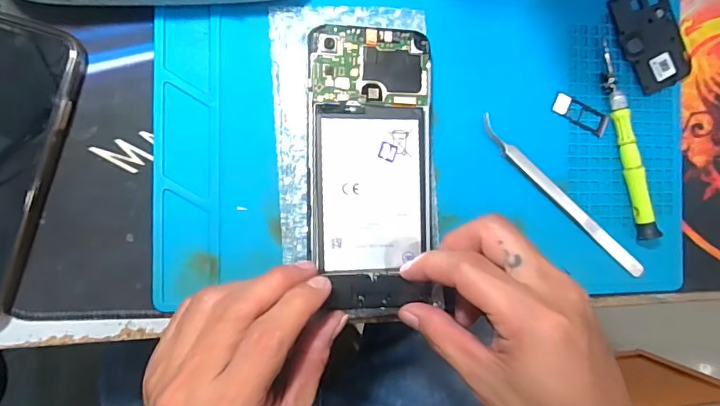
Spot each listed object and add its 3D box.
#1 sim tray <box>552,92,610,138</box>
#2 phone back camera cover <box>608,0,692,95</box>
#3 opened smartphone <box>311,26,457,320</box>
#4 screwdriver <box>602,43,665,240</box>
[{"bbox_3d":[0.145,-0.059,0.305,0.040,0.004,0.016,26,86,-9],"label":"sim tray"},{"bbox_3d":[0.198,-0.112,0.312,0.048,0.005,0.067,-26,94,-9],"label":"phone back camera cover"},{"bbox_3d":[0.008,-0.017,0.271,0.074,0.011,0.166,-2,90,-10],"label":"opened smartphone"},{"bbox_3d":[0.176,-0.039,0.304,0.011,0.012,0.128,-14,92,-9],"label":"screwdriver"}]

